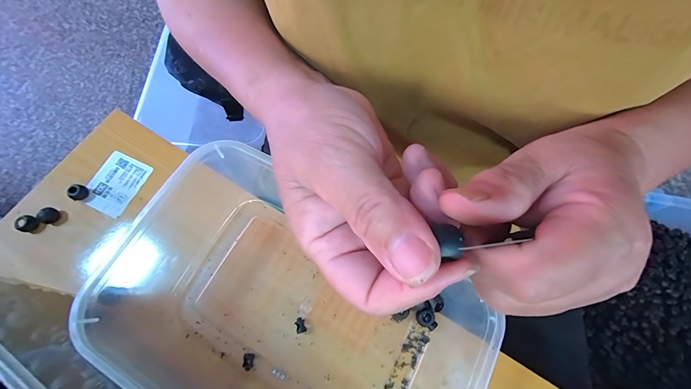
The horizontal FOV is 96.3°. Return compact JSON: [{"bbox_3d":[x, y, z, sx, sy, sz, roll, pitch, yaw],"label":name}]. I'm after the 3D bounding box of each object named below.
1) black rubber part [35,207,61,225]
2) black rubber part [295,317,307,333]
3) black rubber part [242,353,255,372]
[{"bbox_3d":[-0.280,0.019,0.291,0.011,0.012,0.015,20,72,5],"label":"black rubber part"},{"bbox_3d":[-0.038,0.111,0.263,0.009,0.008,0.012,-15,72,-6],"label":"black rubber part"},{"bbox_3d":[-0.080,0.138,0.256,0.009,0.006,0.013,1,71,-1],"label":"black rubber part"}]

